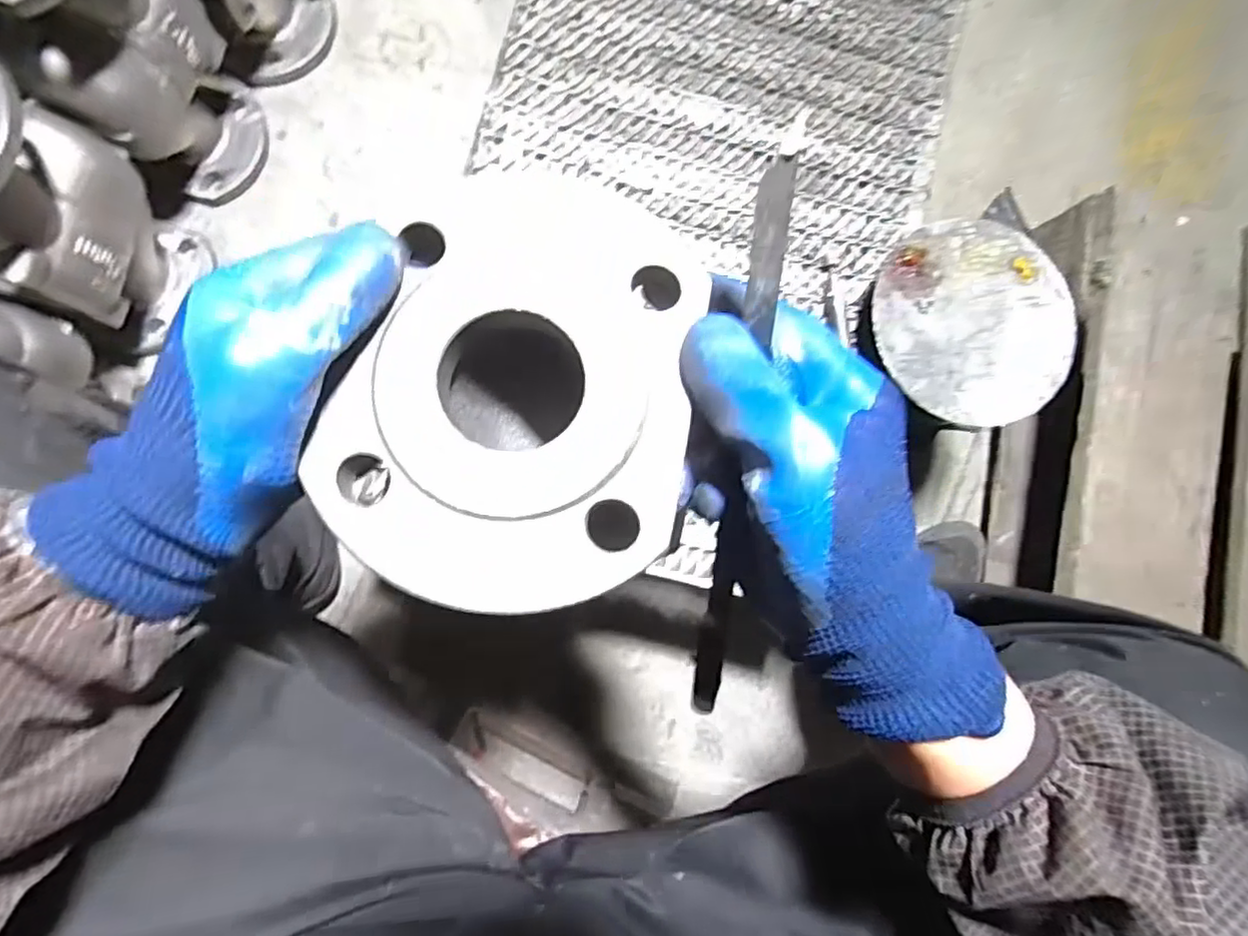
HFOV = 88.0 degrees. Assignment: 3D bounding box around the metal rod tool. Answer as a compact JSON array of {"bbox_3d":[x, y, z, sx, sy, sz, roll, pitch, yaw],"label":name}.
[{"bbox_3d":[0.045,0.008,0.260,0.014,0.008,0.264,-3,123,-7],"label":"metal rod tool"}]

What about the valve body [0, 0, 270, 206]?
[{"bbox_3d":[-0.452,-0.376,0.567,0.146,0.273,0.150,34,81,-2],"label":"valve body"}]

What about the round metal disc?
[{"bbox_3d":[0.286,-0.121,0.523,0.163,0.018,0.168,1,84,-7],"label":"round metal disc"}]

